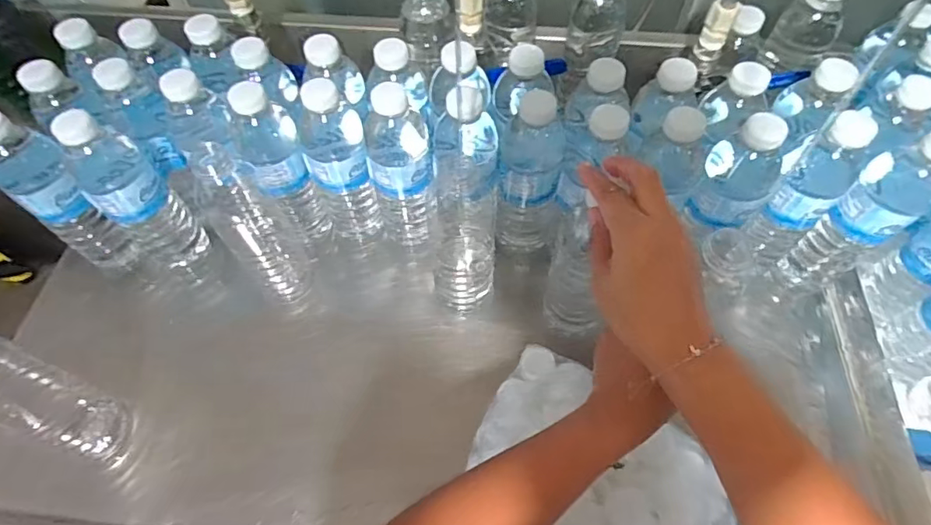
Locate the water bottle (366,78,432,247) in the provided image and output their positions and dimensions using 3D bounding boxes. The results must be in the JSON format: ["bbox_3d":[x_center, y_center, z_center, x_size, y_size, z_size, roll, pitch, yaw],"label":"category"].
[{"bbox_3d":[-0.064,-0.086,0.532,0.062,0.198,0.053,-10,59,-5],"label":"water bottle"}]

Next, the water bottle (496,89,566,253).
[{"bbox_3d":[0.065,-0.080,0.524,0.065,0.198,0.059,5,59,4],"label":"water bottle"}]

